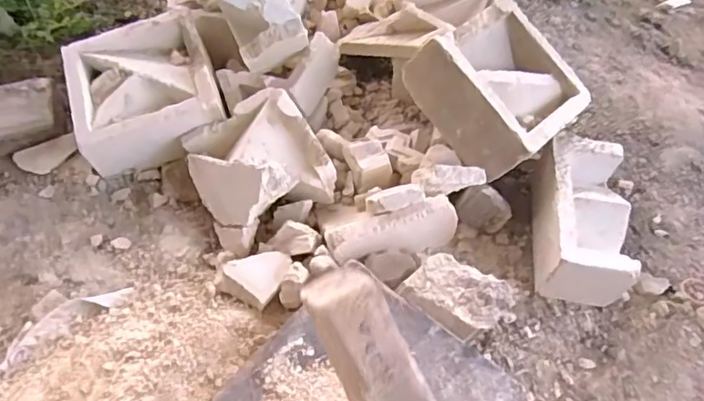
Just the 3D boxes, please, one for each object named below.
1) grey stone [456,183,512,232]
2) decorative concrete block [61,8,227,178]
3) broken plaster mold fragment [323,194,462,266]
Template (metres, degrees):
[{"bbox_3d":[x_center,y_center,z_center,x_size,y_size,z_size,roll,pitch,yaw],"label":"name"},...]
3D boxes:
[{"bbox_3d":[0.184,0.009,0.807,0.072,0.071,0.034,17,58,11],"label":"grey stone"},{"bbox_3d":[-0.306,-0.163,0.864,0.205,0.077,0.212,-17,58,-11],"label":"decorative concrete block"},{"bbox_3d":[0.056,0.043,0.764,0.175,0.075,0.044,-15,58,-10],"label":"broken plaster mold fragment"}]

